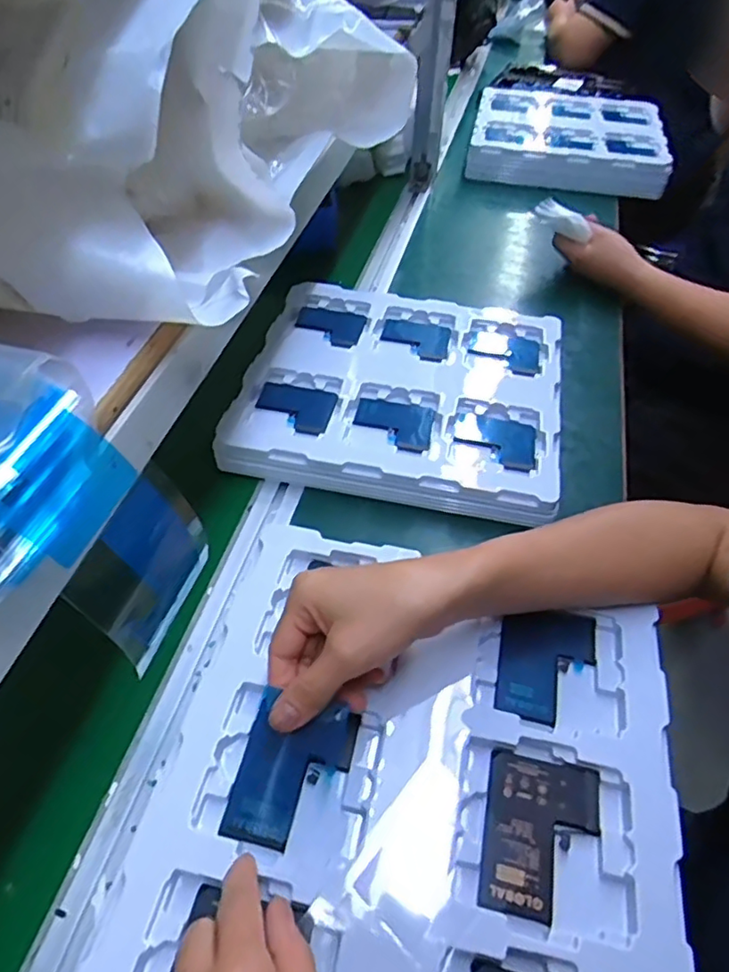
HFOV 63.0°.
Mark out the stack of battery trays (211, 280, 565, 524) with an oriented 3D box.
[{"bbox_3d":[0.042,-0.105,0.635,0.321,0.038,0.278,10,51,7],"label":"stack of battery trays"}]

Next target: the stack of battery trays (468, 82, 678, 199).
[{"bbox_3d":[0.348,-0.608,1.045,0.317,0.062,0.301,8,50,5],"label":"stack of battery trays"}]

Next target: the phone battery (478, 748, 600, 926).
[{"bbox_3d":[0.095,0.188,0.322,0.059,0.004,0.078,11,51,8],"label":"phone battery"}]

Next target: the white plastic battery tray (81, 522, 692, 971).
[{"bbox_3d":[0.028,0.175,0.328,0.273,0.013,0.308,11,51,8],"label":"white plastic battery tray"}]

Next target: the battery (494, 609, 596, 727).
[{"bbox_3d":[0.119,0.116,0.390,0.059,0.010,0.082,13,51,9],"label":"battery"}]

